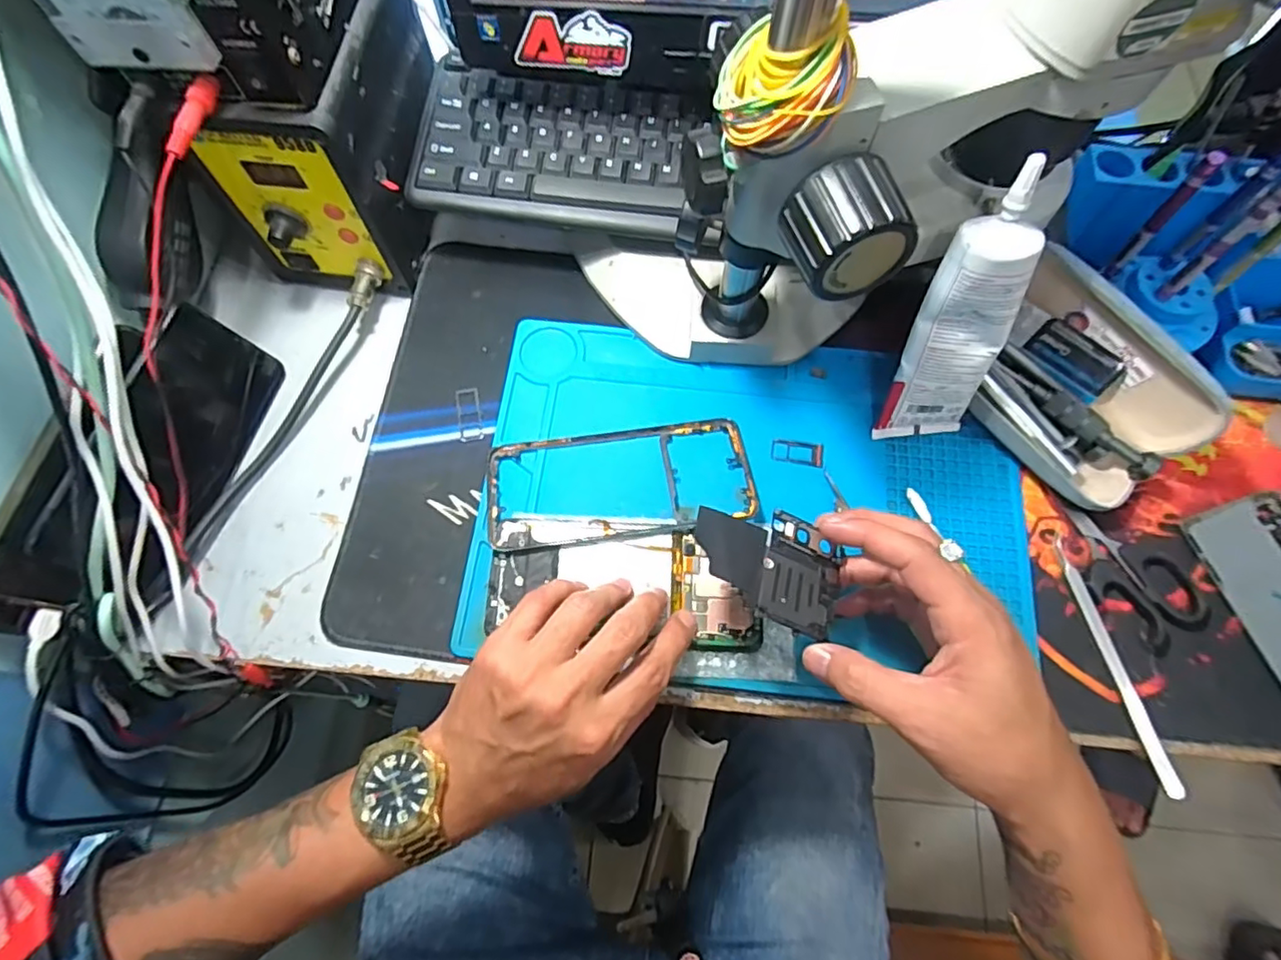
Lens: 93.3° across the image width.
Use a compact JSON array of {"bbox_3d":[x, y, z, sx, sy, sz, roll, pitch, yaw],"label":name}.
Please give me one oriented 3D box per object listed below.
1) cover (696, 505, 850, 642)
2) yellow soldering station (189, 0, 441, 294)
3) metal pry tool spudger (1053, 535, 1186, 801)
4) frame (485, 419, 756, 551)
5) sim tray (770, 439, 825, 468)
[{"bbox_3d":[0.067,0.041,0.311,0.082,0.004,0.057,30,60,-6],"label":"cover"},{"bbox_3d":[-0.200,-0.226,0.403,0.092,0.136,0.153,6,71,3],"label":"yellow soldering station"},{"bbox_3d":[0.274,0.105,0.351,0.009,0.006,0.145,-12,71,-3],"label":"metal pry tool spudger"},{"bbox_3d":[-0.013,0.002,0.383,0.167,0.007,0.076,-7,59,-3],"label":"frame"},{"bbox_3d":[0.103,-0.018,0.395,0.033,0.004,0.016,11,71,4],"label":"sim tray"}]

